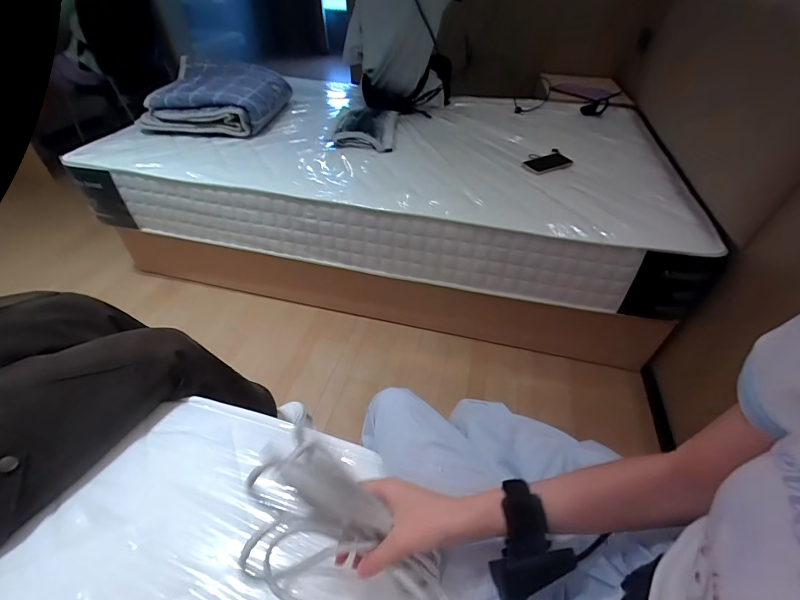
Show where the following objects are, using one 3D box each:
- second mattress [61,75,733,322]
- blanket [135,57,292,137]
[{"bbox_3d":[-0.035,-0.497,1.391,1.873,0.267,0.927,11,45,8],"label":"second mattress"},{"bbox_3d":[-0.698,-0.781,1.427,0.435,0.155,0.435,3,44,1],"label":"blanket"}]

